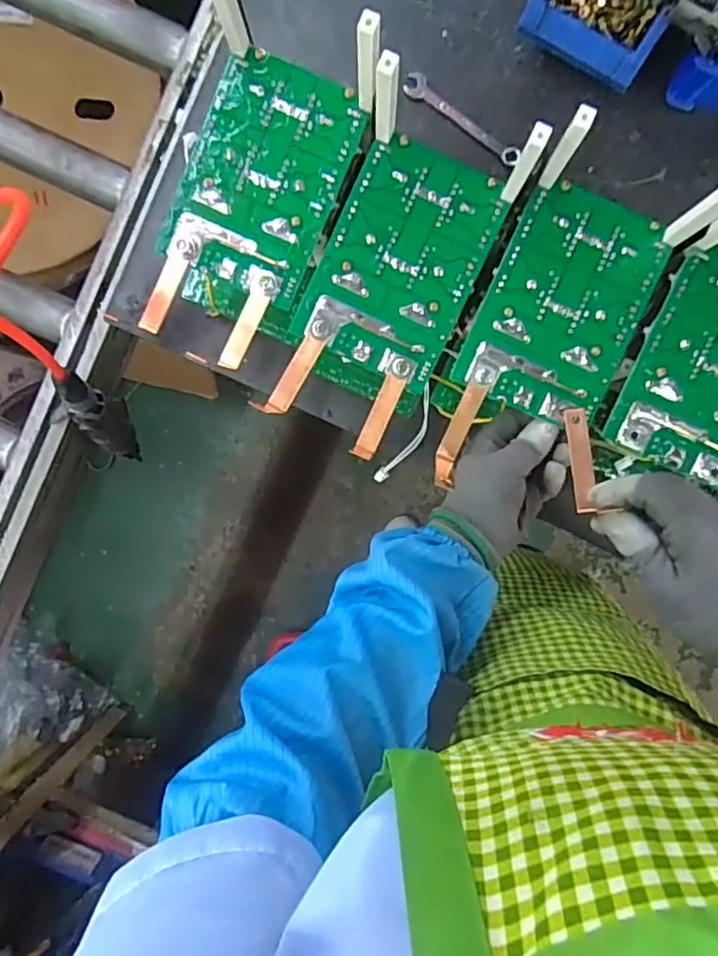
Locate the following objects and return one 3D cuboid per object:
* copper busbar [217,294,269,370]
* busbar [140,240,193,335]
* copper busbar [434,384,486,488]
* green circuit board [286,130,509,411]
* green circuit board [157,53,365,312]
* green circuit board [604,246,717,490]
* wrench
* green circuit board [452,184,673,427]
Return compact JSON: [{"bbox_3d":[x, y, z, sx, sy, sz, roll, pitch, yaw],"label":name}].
[{"bbox_3d":[-0.088,-0.112,0.459,0.015,0.005,0.061,26,94,-1],"label":"copper busbar"},{"bbox_3d":[-0.146,-0.146,0.454,0.017,0.009,0.075,25,94,-1],"label":"busbar"},{"bbox_3d":[0.075,-0.033,0.465,0.016,0.013,0.084,19,108,0],"label":"copper busbar"},{"bbox_3d":[0.028,-0.152,0.449,0.110,0.004,0.184,25,94,-1],"label":"green circuit board"},{"bbox_3d":[-0.075,-0.216,0.450,0.110,0.011,0.179,23,94,0],"label":"green circuit board"},{"bbox_3d":[0.267,-0.081,0.445,0.112,0.009,0.160,24,94,0],"label":"green circuit board"},{"bbox_3d":[0.099,-0.340,0.570,0.129,0.012,0.022,36,94,-1],"label":"wrench"},{"bbox_3d":[0.154,-0.128,0.448,0.113,0.007,0.159,23,94,0],"label":"green circuit board"}]

